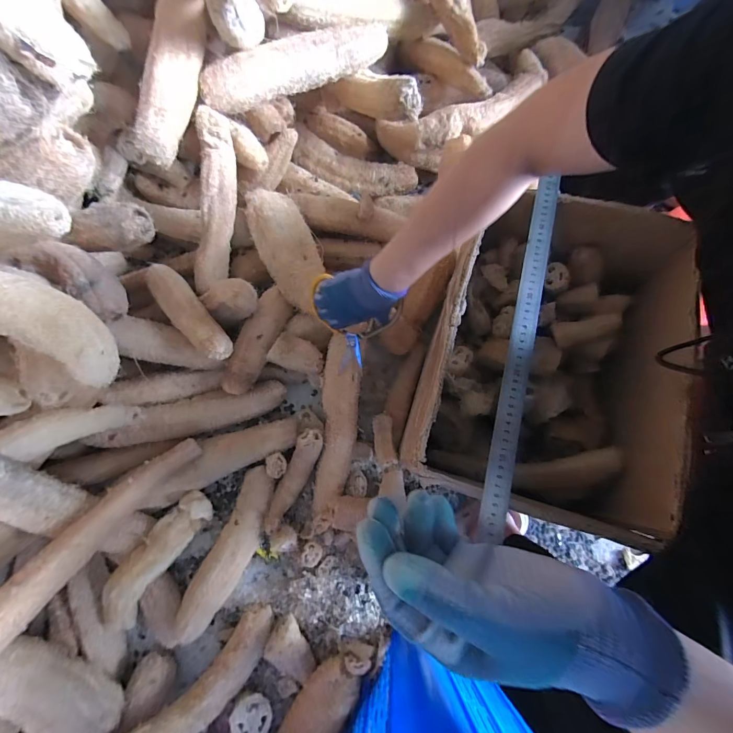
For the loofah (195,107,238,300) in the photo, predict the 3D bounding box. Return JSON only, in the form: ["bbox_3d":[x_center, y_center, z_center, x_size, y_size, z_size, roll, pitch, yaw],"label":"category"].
[{"bbox_3d":[-0.270,-0.285,0.630,0.057,0.046,0.298,13,110,4],"label":"loofah"}]

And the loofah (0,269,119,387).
[{"bbox_3d":[-0.418,-0.060,0.411,0.236,0.075,0.096,20,79,-7],"label":"loofah"}]

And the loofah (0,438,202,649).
[{"bbox_3d":[-0.414,0.264,0.481,0.057,0.052,0.435,30,45,7],"label":"loofah"}]

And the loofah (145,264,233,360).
[{"bbox_3d":[-0.313,-0.097,0.615,0.063,0.042,0.271,-44,65,-8],"label":"loofah"}]

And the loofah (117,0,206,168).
[{"bbox_3d":[-0.300,-0.437,0.529,0.066,0.072,0.259,7,78,3],"label":"loofah"}]

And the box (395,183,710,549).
[{"bbox_3d":[0.245,-0.015,0.490,0.284,0.168,0.404,17,79,5],"label":"box"}]

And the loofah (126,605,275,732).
[{"bbox_3d":[-0.275,0.518,0.540,0.312,0.052,0.087,-29,77,-32],"label":"loofah"}]

